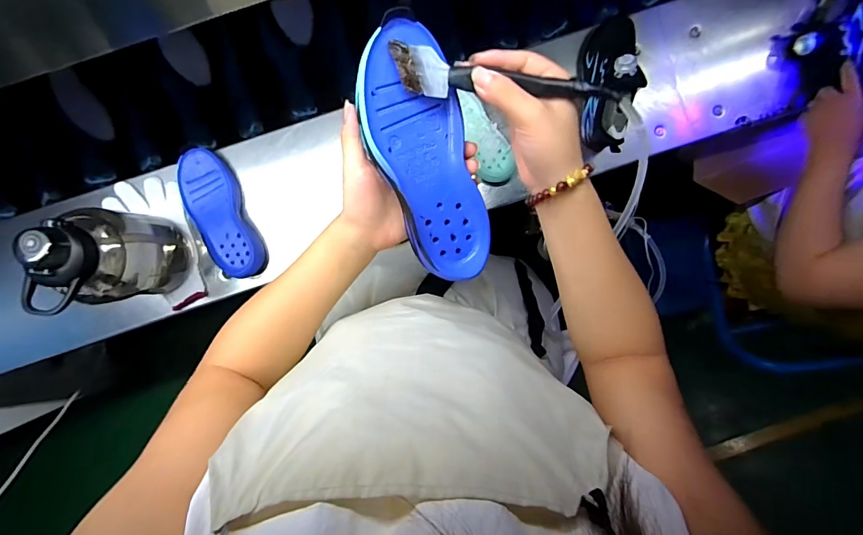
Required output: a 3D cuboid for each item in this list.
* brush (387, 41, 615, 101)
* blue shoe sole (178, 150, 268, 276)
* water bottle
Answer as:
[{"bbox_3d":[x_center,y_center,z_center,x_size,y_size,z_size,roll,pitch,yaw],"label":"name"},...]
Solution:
[{"bbox_3d":[0.049,-0.138,0.307,0.173,0.009,0.034,15,124,9],"label":"brush"},{"bbox_3d":[-0.348,-0.086,0.666,0.085,0.032,0.216,-22,95,4],"label":"blue shoe sole"},{"bbox_3d":[-0.438,-0.015,0.560,0.090,0.216,0.121,1,94,-2],"label":"water bottle"}]

